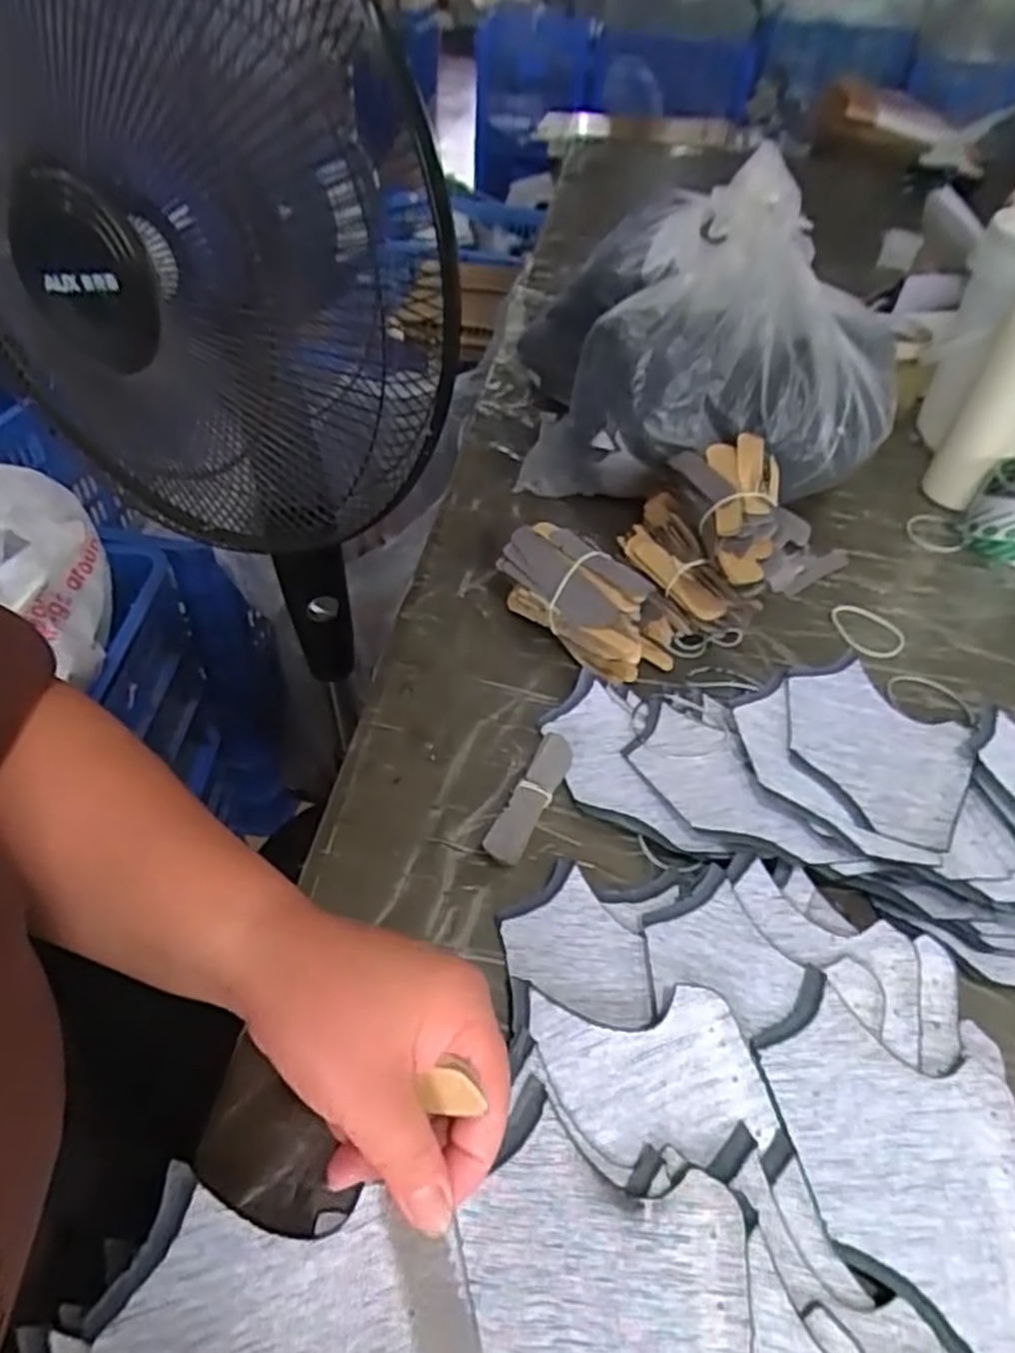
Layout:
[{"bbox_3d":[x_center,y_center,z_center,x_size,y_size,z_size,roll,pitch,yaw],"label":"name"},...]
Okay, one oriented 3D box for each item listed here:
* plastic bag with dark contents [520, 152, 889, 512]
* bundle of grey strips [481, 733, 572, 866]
[{"bbox_3d":[0.171,-0.272,0.665,0.303,0.221,0.237,6,45,2],"label":"plastic bag with dark contents"},{"bbox_3d":[0.013,0.068,0.432,0.021,0.016,0.089,21,45,15],"label":"bundle of grey strips"}]

